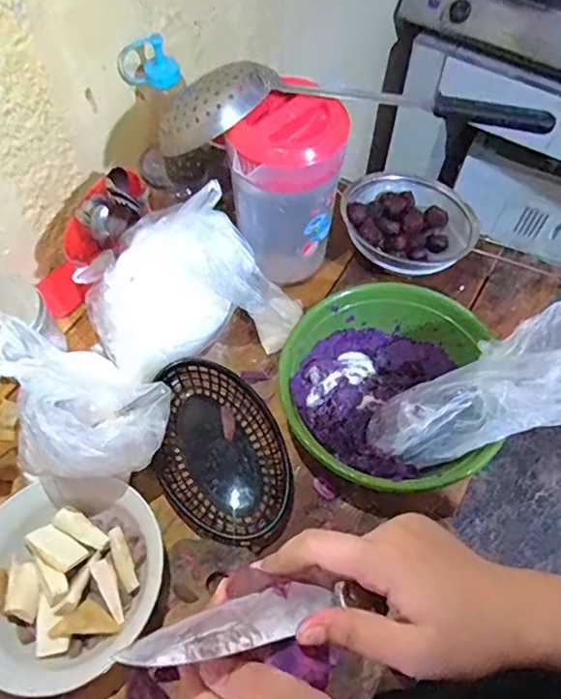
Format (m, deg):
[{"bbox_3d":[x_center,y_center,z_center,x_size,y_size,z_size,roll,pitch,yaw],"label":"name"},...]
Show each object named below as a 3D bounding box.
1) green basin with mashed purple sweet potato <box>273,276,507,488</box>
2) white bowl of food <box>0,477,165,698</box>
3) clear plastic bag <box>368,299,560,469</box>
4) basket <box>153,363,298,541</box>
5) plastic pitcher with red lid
[{"bbox_3d":[0.108,0.043,0.609,0.209,0.076,0.225,0,60,0],"label":"green basin with mashed purple sweet potato"},{"bbox_3d":[-0.206,0.215,0.531,0.176,0.060,0.181,0,60,0],"label":"white bowl of food"},{"bbox_3d":[0.219,0.039,0.550,0.267,0.056,0.112,-27,59,20],"label":"clear plastic bag"},{"bbox_3d":[-0.075,0.107,0.615,0.136,0.037,0.208,-33,65,-18],"label":"basket"},{"bbox_3d":[0.009,-0.181,0.644,0.110,0.213,0.101,0,60,0],"label":"plastic pitcher with red lid"}]

